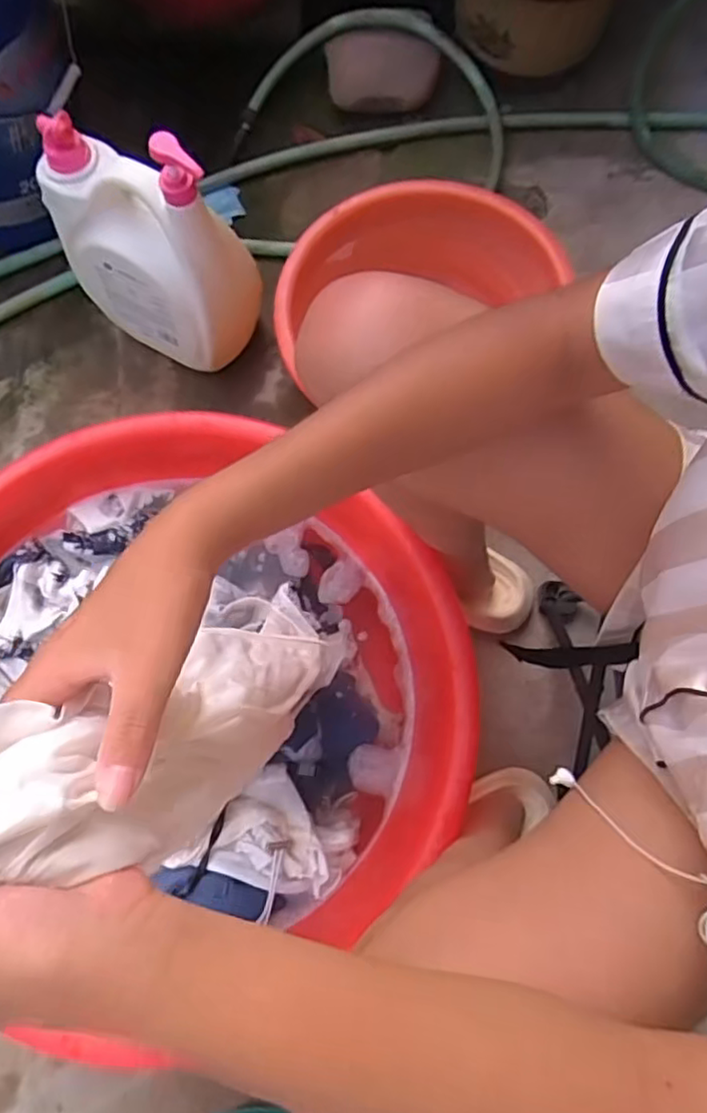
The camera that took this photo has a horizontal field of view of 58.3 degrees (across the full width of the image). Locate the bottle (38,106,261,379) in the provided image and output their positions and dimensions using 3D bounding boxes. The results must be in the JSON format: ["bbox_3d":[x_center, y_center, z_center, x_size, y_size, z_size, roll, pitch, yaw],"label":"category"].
[{"bbox_3d":[-0.243,-0.375,0.757,0.221,0.305,0.116,33,75,5],"label":"bottle"}]

